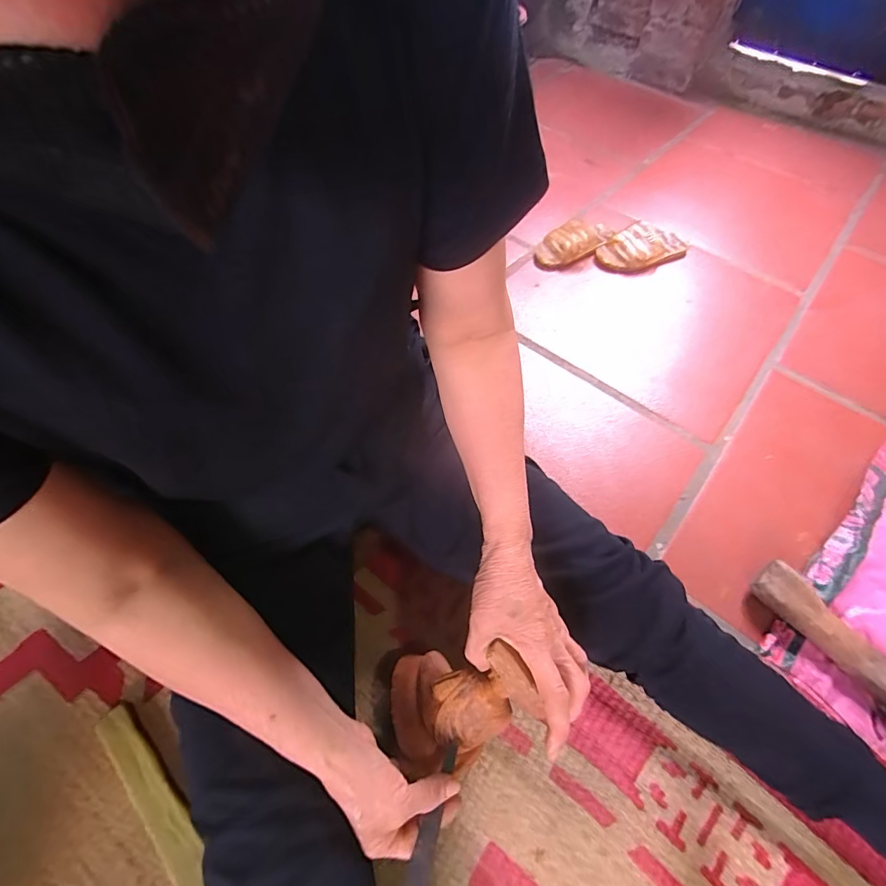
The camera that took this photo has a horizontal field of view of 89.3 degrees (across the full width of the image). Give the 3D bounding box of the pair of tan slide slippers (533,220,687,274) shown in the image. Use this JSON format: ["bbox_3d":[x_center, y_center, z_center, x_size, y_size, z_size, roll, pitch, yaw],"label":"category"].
[{"bbox_3d":[0.366,-0.435,0.982,0.330,0.069,0.141,2,56,-2],"label":"pair of tan slide slippers"}]

